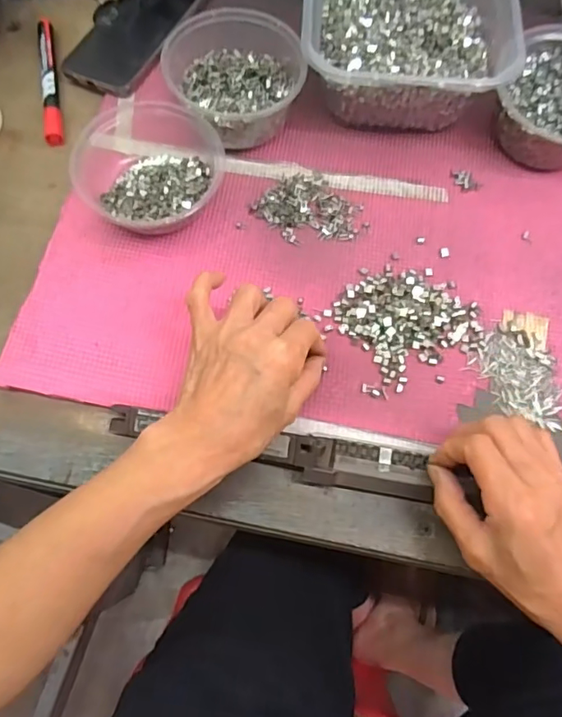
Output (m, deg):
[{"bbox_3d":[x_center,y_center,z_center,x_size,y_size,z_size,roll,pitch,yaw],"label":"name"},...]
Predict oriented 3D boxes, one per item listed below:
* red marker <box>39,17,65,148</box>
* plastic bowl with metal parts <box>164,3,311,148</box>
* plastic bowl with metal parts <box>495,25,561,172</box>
[{"bbox_3d":[-0.215,-0.258,0.488,0.015,0.011,0.150,-12,72,-4],"label":"red marker"},{"bbox_3d":[-0.038,-0.233,0.448,0.108,0.060,0.107,1,69,-2],"label":"plastic bowl with metal parts"},{"bbox_3d":[0.240,-0.216,0.452,0.104,0.056,0.116,26,71,8],"label":"plastic bowl with metal parts"}]

